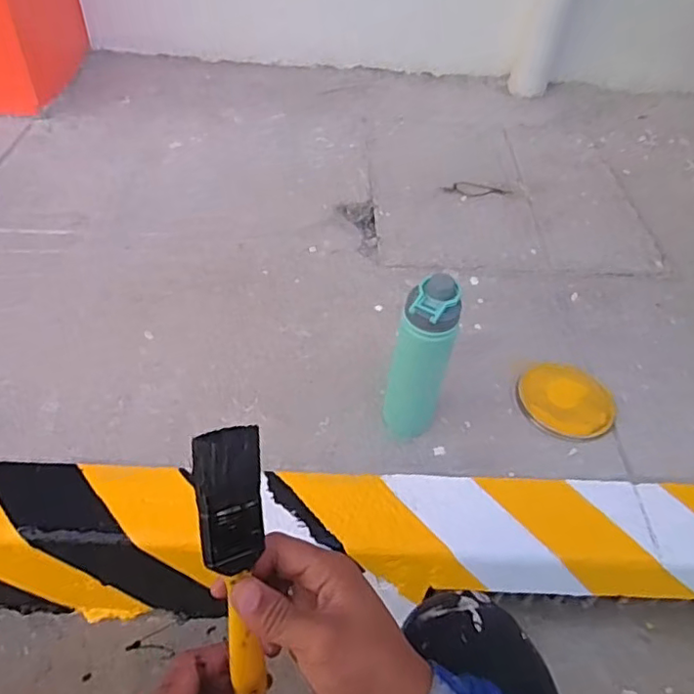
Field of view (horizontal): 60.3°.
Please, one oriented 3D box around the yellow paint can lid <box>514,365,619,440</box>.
[{"bbox_3d":[0.349,0.082,0.952,0.140,0.008,0.145,2,47,-3],"label":"yellow paint can lid"}]

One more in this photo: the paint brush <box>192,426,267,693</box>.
[{"bbox_3d":[-0.064,0.130,0.353,0.037,0.166,0.018,-6,13,-10],"label":"paint brush"}]

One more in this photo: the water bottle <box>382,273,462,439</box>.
[{"bbox_3d":[0.096,0.031,0.804,0.077,0.272,0.066,9,47,3],"label":"water bottle"}]

